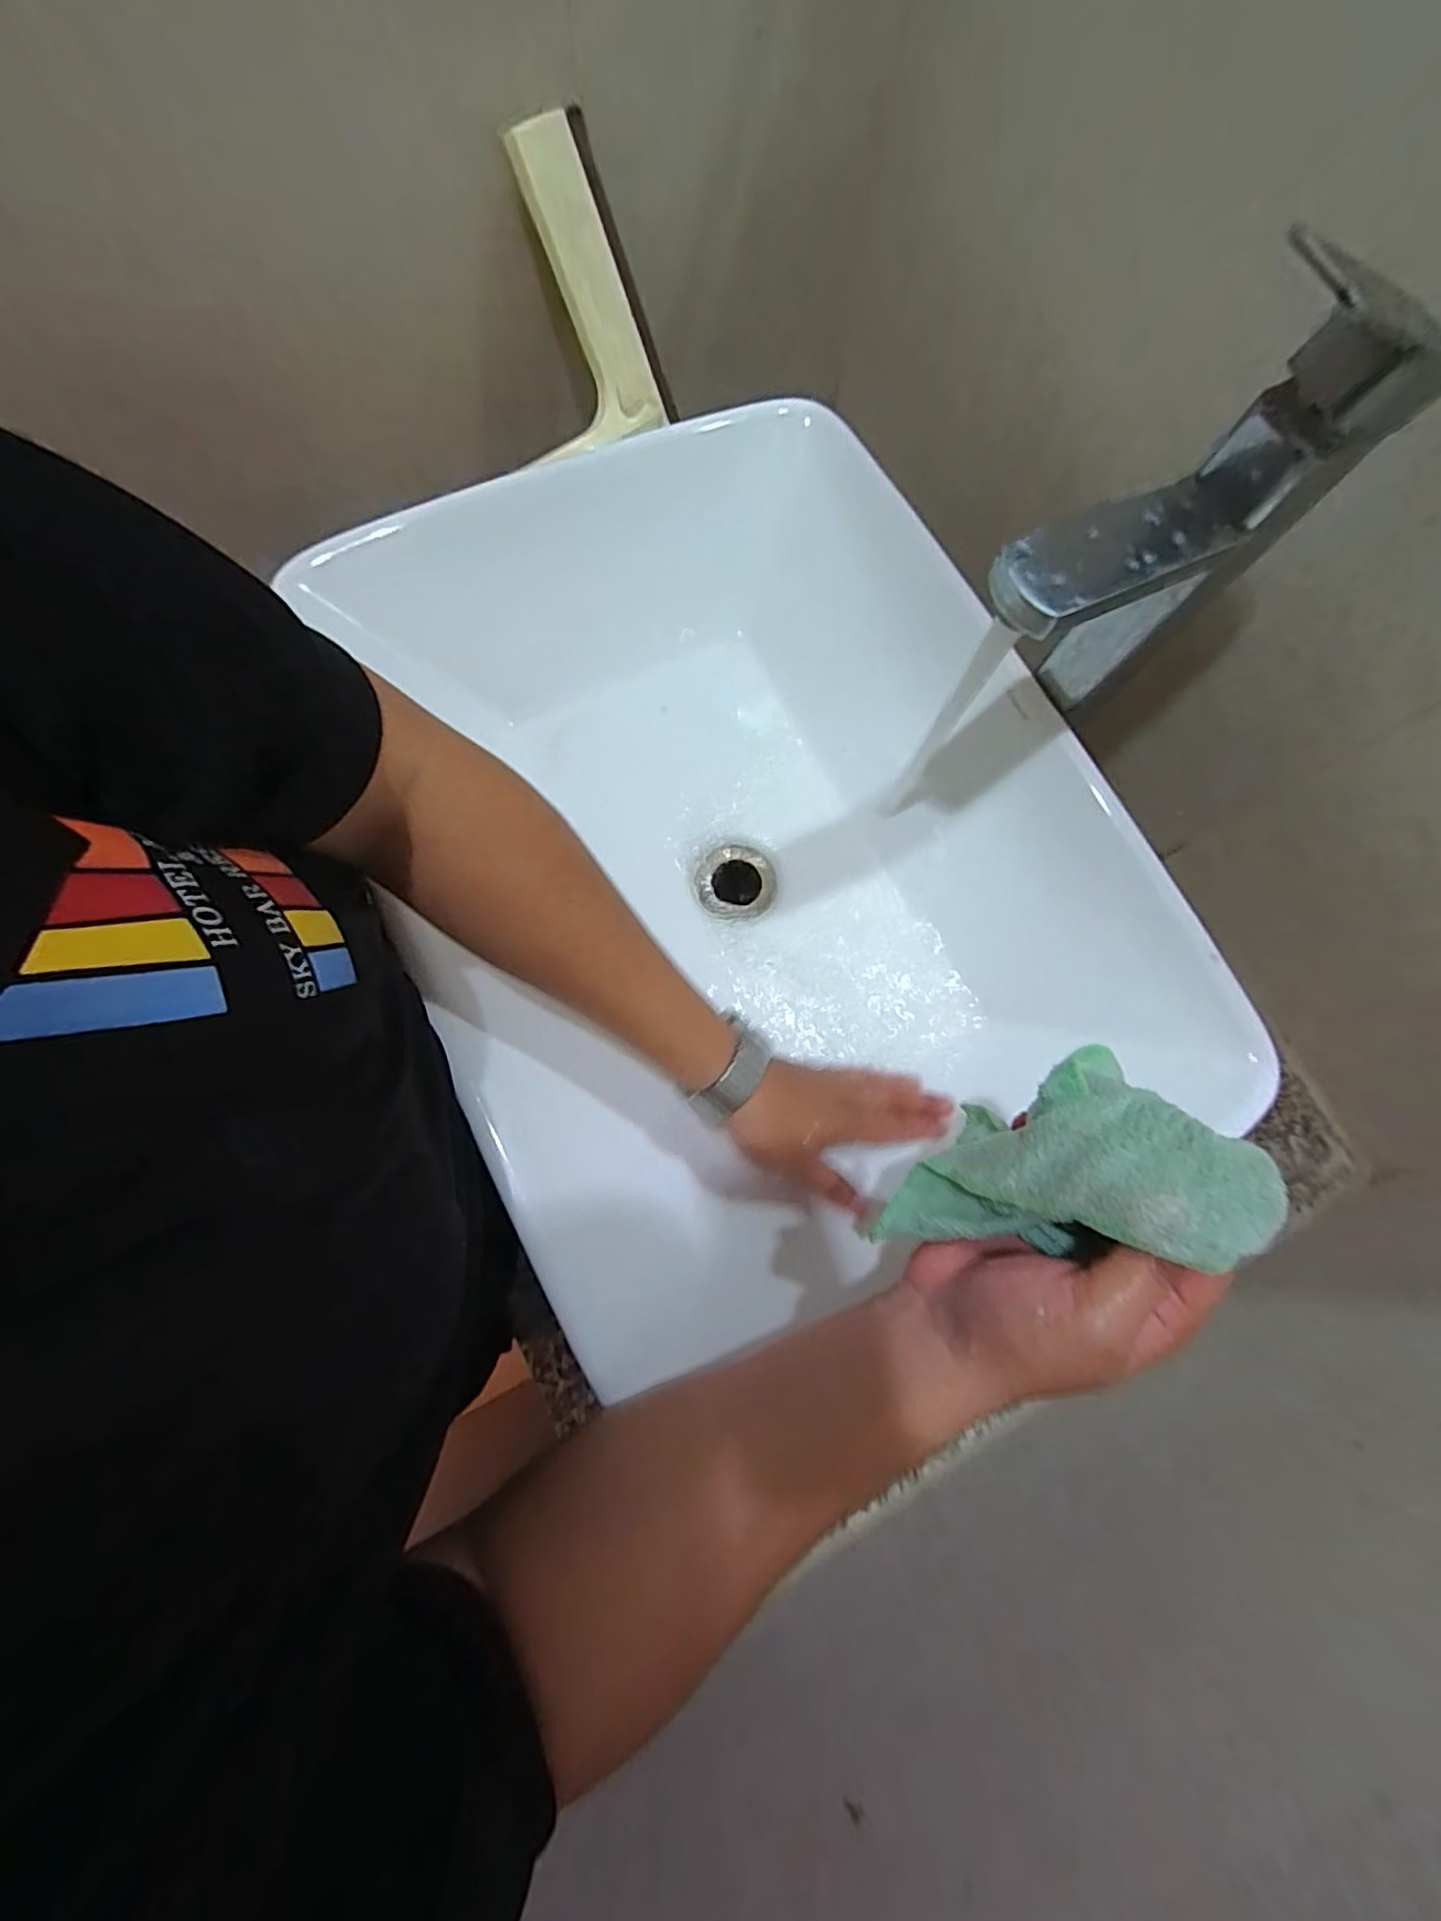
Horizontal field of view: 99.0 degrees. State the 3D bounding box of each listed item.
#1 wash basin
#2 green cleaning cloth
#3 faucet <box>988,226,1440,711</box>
[{"bbox_3d":[0.023,-0.095,0.410,0.419,0.128,0.544,-23,80,-3],"label":"wash basin"},{"bbox_3d":[0.121,0.079,0.237,0.038,0.137,0.063,-13,77,-42],"label":"green cleaning cloth"},{"bbox_3d":[0.192,-0.182,0.302,0.147,0.183,0.064,-38,82,-10],"label":"faucet"}]

